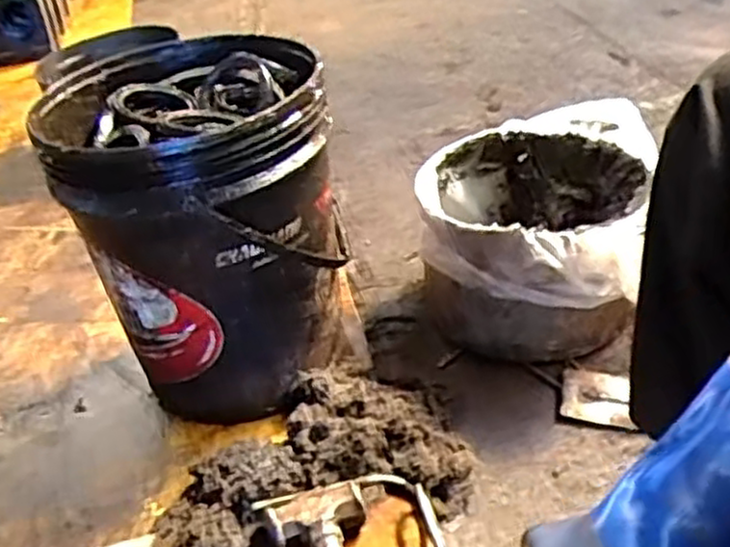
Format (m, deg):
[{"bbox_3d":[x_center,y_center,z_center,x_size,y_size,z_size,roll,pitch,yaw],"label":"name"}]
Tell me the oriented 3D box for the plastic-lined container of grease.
[{"bbox_3d":[0.229,-0.049,0.995,0.300,0.213,0.364,1,35,11],"label":"plastic-lined container of grease"}]

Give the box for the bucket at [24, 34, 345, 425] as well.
[{"bbox_3d":[-0.182,-0.047,0.910,0.288,0.365,0.325,-18,36,-16],"label":"bucket"}]

